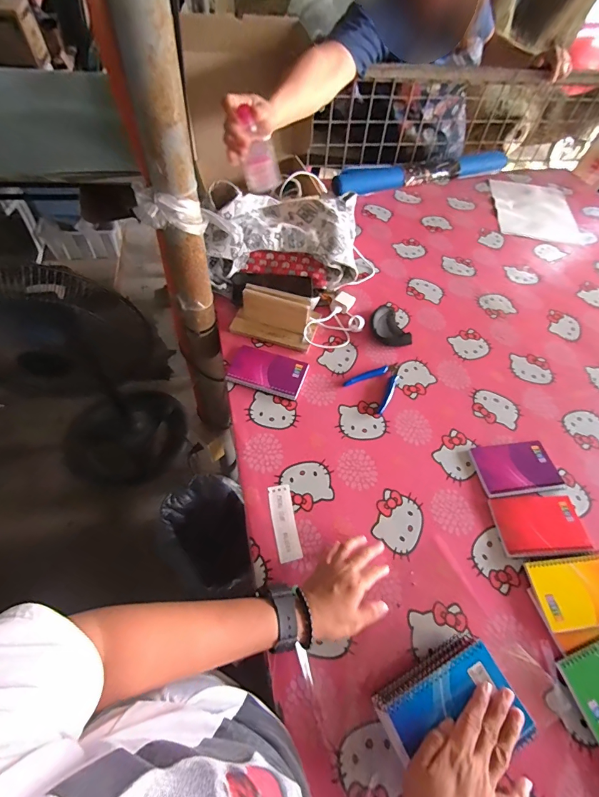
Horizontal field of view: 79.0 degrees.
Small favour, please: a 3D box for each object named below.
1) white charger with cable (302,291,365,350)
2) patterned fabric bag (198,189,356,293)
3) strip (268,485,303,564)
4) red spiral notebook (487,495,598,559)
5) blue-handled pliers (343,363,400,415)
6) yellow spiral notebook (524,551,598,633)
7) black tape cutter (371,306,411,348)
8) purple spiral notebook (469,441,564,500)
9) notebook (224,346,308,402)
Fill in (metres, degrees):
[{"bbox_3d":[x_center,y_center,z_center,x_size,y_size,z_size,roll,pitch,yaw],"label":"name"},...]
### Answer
[{"bbox_3d":[0.082,-0.153,0.728,0.084,0.033,0.151,30,61,15],"label":"white charger with cable"},{"bbox_3d":[-0.037,-0.330,0.785,0.327,0.121,0.216,0,57,-4],"label":"patterned fabric bag"},{"bbox_3d":[-0.022,0.178,0.526,0.034,0.004,0.107,-8,58,-9],"label":"strip"},{"bbox_3d":[0.358,0.187,0.542,0.135,0.010,0.085,-1,58,-5],"label":"red spiral notebook"},{"bbox_3d":[0.148,-0.031,0.668,0.107,0.010,0.084,-38,67,-24],"label":"blue-handled pliers"},{"bbox_3d":[0.385,0.257,0.489,0.136,0.014,0.085,-6,56,-5],"label":"yellow spiral notebook"},{"bbox_3d":[0.174,-0.144,0.731,0.063,0.028,0.104,-13,59,-12],"label":"black tape cutter"},{"bbox_3d":[0.353,0.112,0.591,0.136,0.010,0.086,-4,58,-7],"label":"purple spiral notebook"},{"bbox_3d":[-0.057,-0.048,0.660,0.134,0.013,0.080,16,58,6],"label":"notebook"}]

